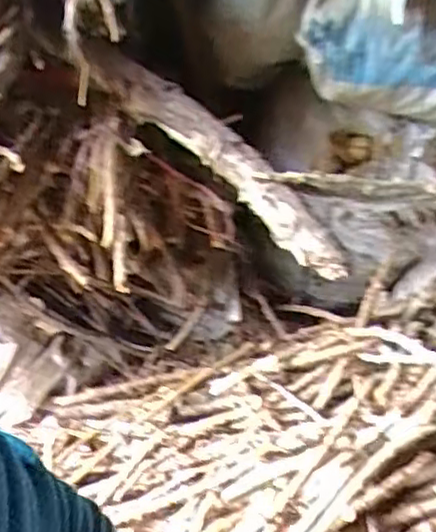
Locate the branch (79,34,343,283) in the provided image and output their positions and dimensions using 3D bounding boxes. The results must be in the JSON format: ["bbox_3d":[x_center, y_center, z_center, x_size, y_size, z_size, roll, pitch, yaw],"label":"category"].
[{"bbox_3d":[-0.017,-0.124,0.785,0.056,0.093,0.418,-30,62,-36],"label":"branch"}]

